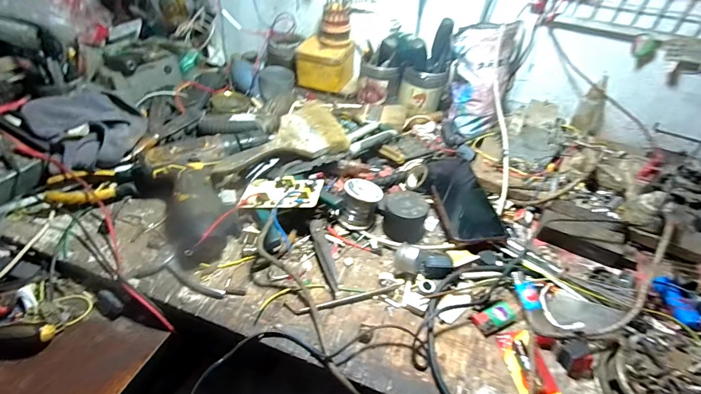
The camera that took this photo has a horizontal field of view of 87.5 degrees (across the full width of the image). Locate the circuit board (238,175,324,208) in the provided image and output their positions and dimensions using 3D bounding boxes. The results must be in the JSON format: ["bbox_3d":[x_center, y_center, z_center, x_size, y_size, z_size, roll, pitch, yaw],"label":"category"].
[{"bbox_3d":[-0.094,-0.007,0.496,0.109,0.013,0.050,0,49,14],"label":"circuit board"}]

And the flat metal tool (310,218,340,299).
[{"bbox_3d":[-0.032,0.072,0.470,0.022,0.015,0.112,-9,47,-14],"label":"flat metal tool"}]

